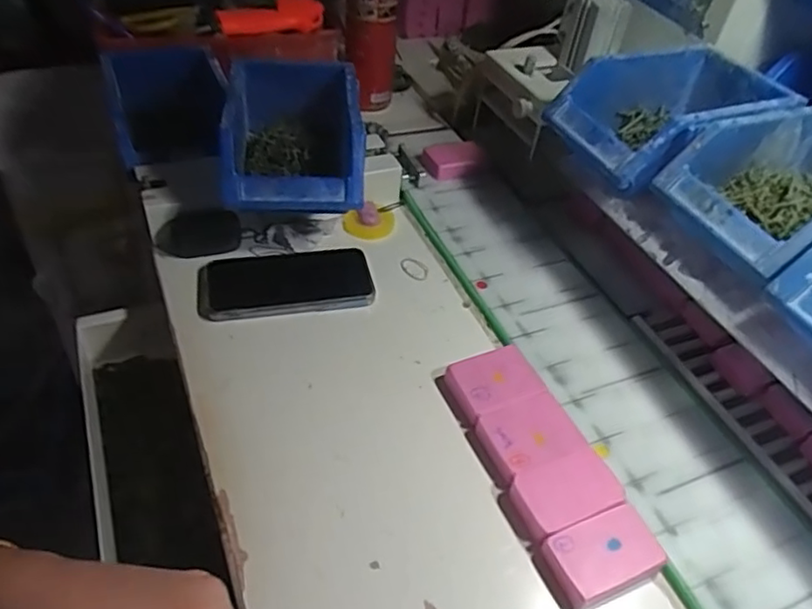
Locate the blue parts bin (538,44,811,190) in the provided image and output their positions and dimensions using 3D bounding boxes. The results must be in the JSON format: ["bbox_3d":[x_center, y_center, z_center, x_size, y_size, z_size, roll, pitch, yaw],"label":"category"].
[{"bbox_3d":[0.232,-0.164,0.560,0.180,0.069,0.125,-10,48,-18],"label":"blue parts bin"}]

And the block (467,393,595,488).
[{"bbox_3d":[0.092,0.100,0.477,0.078,0.015,0.056,-17,49,-21],"label":"block"}]

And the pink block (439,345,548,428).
[{"bbox_3d":[0.071,0.062,0.507,0.072,0.018,0.053,-18,49,-22],"label":"pink block"}]

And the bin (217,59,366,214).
[{"bbox_3d":[-0.109,-0.156,0.607,0.128,0.075,0.181,0,45,-8],"label":"bin"}]

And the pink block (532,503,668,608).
[{"bbox_3d":[0.127,0.165,0.413,0.074,0.018,0.045,-15,48,-19],"label":"pink block"}]

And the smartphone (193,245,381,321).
[{"bbox_3d":[-0.110,-0.022,0.578,0.152,0.009,0.079,-8,46,-13],"label":"smartphone"}]

